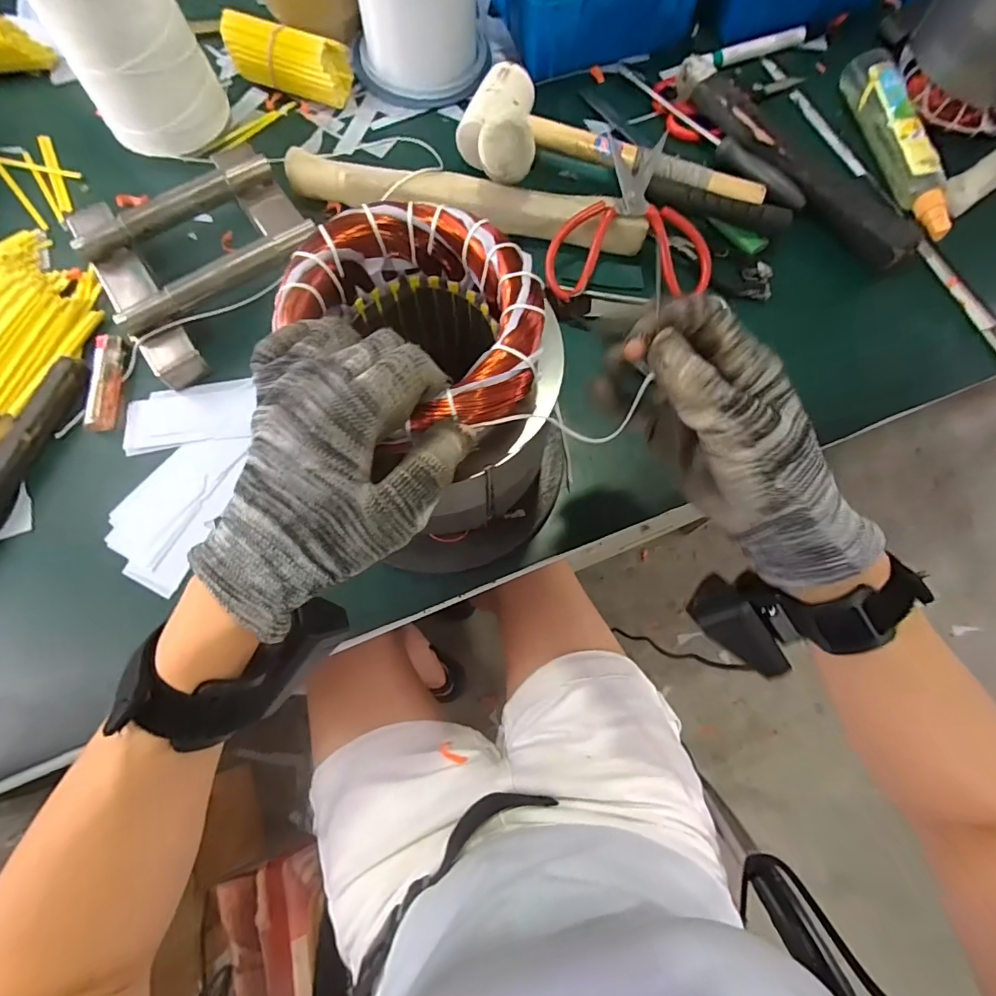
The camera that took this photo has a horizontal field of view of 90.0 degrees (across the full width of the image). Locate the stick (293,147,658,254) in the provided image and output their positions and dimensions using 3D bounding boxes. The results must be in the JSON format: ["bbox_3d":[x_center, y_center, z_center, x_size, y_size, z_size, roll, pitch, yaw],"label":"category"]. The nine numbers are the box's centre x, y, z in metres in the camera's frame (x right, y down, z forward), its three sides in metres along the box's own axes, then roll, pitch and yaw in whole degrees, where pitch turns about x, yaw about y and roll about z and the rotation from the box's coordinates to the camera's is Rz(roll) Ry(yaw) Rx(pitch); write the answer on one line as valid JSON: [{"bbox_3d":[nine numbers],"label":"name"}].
[{"bbox_3d":[-0.029,-0.270,0.455,0.326,0.031,0.049,12,72,3],"label":"stick"}]

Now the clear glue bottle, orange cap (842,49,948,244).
[{"bbox_3d":[0.390,-0.352,0.482,0.036,0.030,0.226,-7,72,-4],"label":"clear glue bottle, orange cap"}]

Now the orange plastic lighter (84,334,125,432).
[{"bbox_3d":[-0.330,-0.098,0.419,0.022,0.008,0.087,-5,73,-2],"label":"orange plastic lighter"}]

